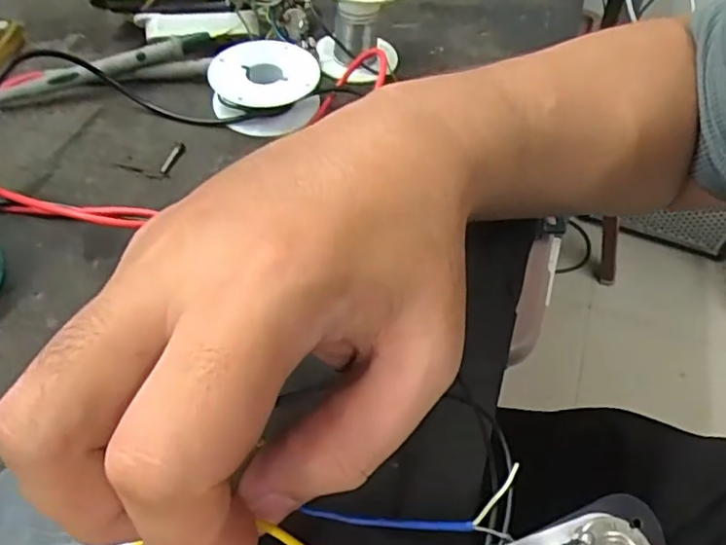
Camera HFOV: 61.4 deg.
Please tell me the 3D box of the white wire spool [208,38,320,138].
[{"bbox_3d":[-0.056,-0.107,0.350,0.059,0.024,0.056,2,50,-2],"label":"white wire spool"}]

